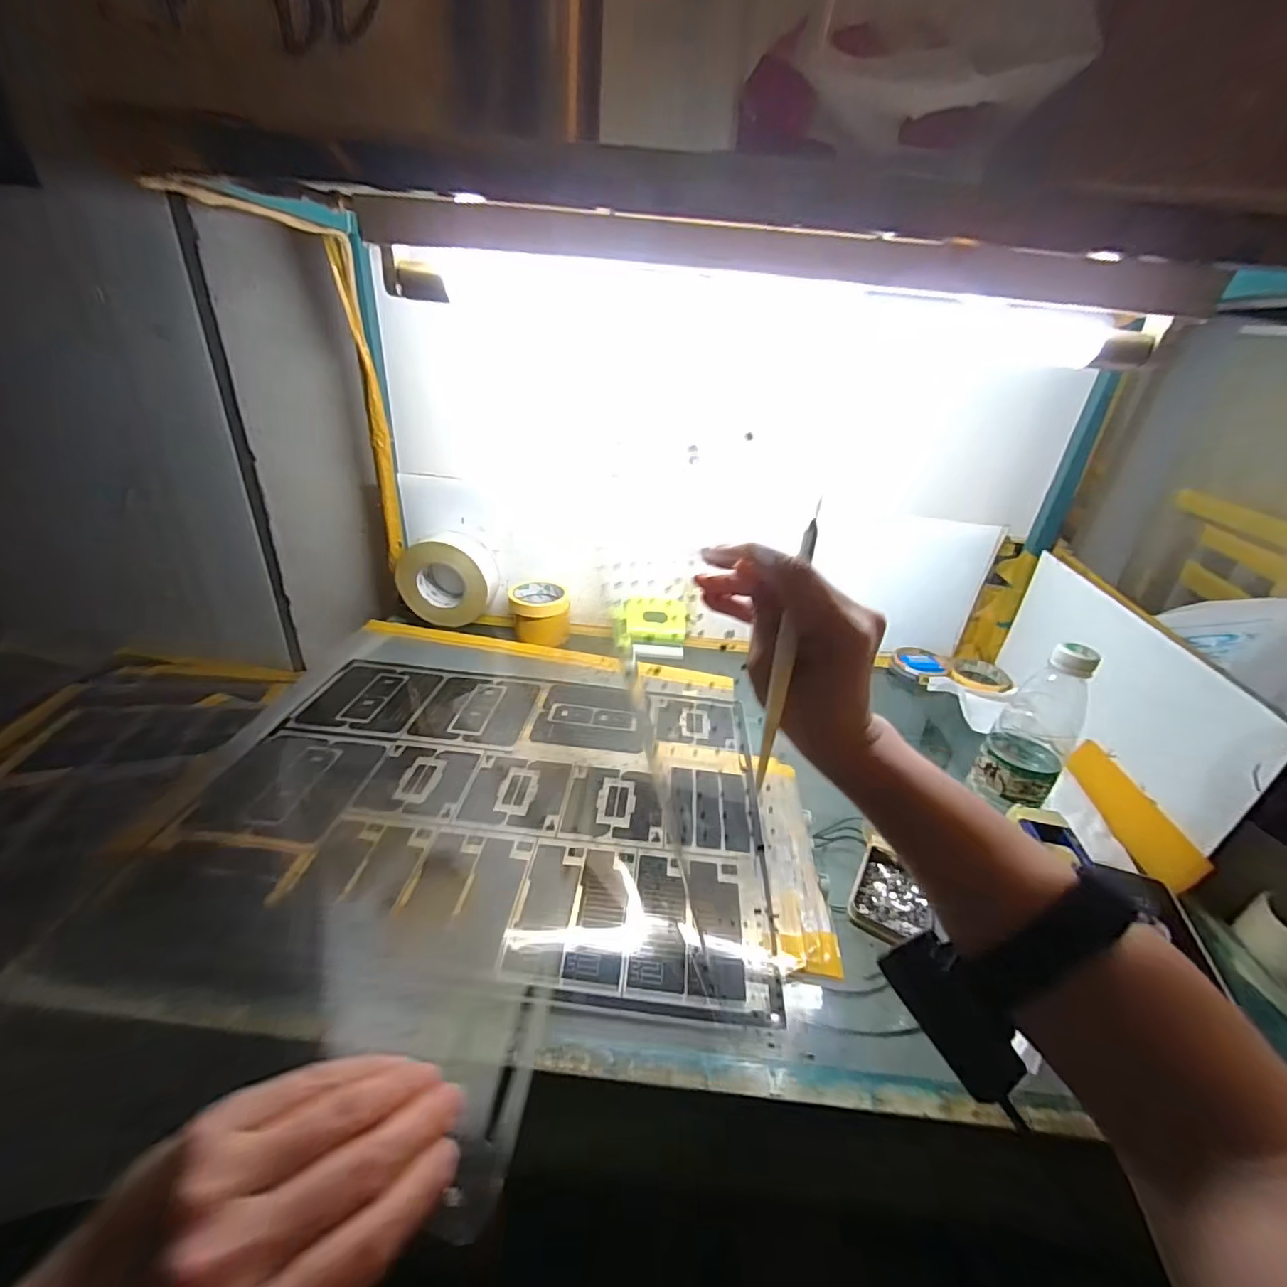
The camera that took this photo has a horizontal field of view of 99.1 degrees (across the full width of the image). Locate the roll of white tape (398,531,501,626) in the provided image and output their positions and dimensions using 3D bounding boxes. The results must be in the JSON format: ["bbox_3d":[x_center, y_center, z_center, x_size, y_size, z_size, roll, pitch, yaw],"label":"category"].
[{"bbox_3d":[-0.311,-0.098,0.883,0.158,0.136,0.058,5,28,-1],"label":"roll of white tape"}]

